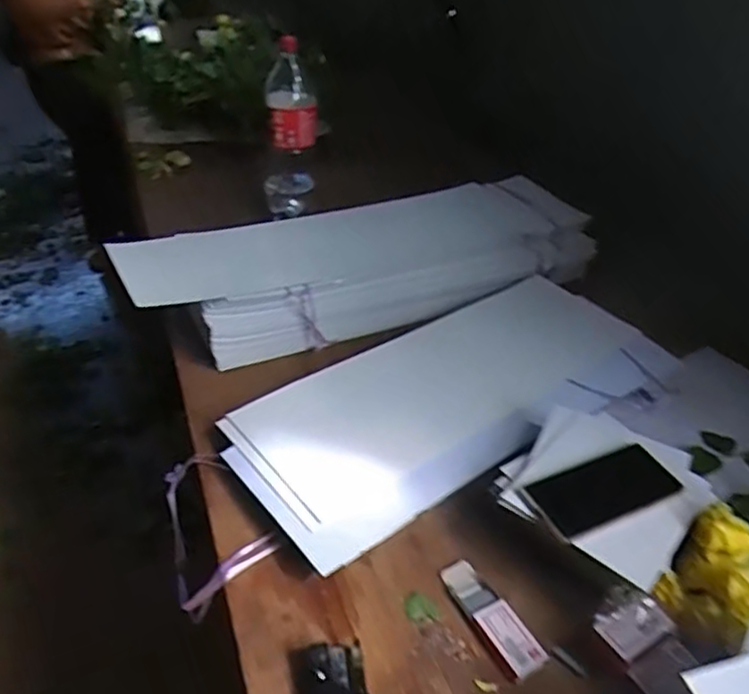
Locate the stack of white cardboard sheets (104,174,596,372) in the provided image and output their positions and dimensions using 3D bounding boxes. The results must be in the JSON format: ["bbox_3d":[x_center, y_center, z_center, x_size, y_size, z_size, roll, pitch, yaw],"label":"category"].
[{"bbox_3d":[0.004,-0.157,1.068,0.785,0.079,0.269,-15,41,-18],"label":"stack of white cardboard sheets"}]

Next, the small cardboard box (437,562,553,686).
[{"bbox_3d":[0.115,0.264,0.640,0.042,0.020,0.130,-17,41,-20],"label":"small cardboard box"}]

